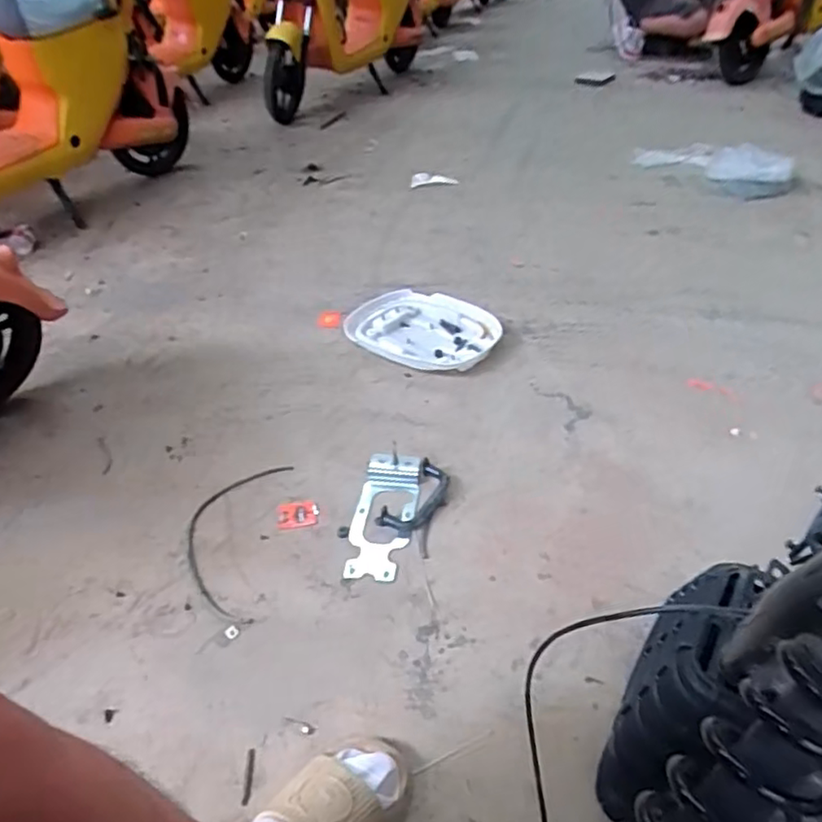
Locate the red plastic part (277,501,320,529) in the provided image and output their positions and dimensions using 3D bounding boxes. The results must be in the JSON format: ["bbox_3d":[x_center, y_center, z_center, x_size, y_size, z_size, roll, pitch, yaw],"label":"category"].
[{"bbox_3d":[-0.199,0.180,1.092,0.074,0.005,0.058,-5,39,0],"label":"red plastic part"}]

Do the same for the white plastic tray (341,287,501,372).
[{"bbox_3d":[0.026,-0.200,1.519,0.377,0.039,0.275,22,46,30],"label":"white plastic tray"}]

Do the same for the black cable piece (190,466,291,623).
[{"bbox_3d":[-0.310,0.211,1.062,0.155,0.006,0.326,-1,39,5],"label":"black cable piece"}]

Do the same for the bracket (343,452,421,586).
[{"bbox_3d":[-0.046,0.176,1.076,0.103,0.028,0.258,2,39,9],"label":"bracket"}]

